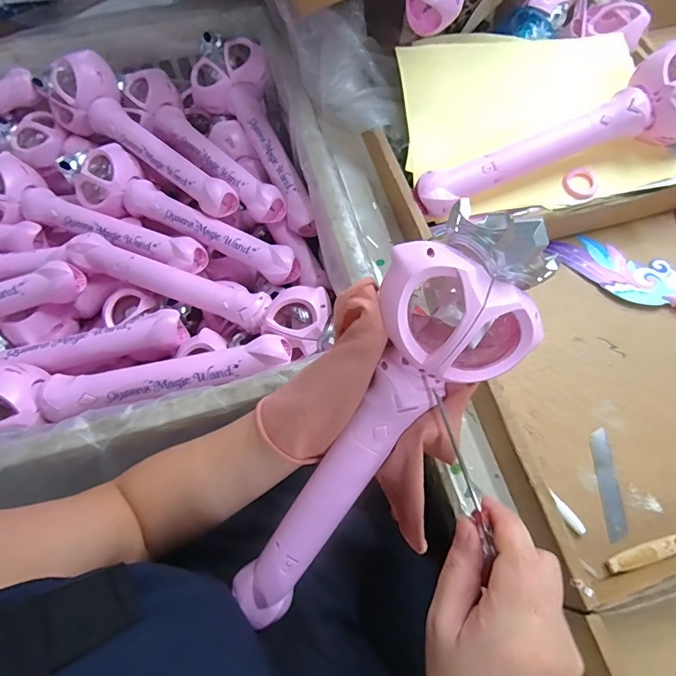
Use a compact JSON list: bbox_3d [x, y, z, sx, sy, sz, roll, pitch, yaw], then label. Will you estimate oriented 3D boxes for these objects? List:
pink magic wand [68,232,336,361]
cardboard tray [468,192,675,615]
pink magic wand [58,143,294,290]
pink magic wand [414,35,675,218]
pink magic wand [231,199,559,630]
[{"bbox_3d":[-0.166,-0.058,0.519,0.335,0.035,0.067,17,68,9],"label":"pink magic wand"},{"bbox_3d":[0.314,0.021,0.430,0.377,0.056,0.338,-16,67,-4],"label":"cardboard tray"},{"bbox_3d":[-0.219,-0.160,0.586,0.357,0.055,0.088,31,71,14],"label":"pink magic wand"},{"bbox_3d":[0.256,-0.229,0.483,0.362,0.084,0.087,-16,67,-5],"label":"pink magic wand"},{"bbox_3d":[0.018,0.076,0.304,0.088,0.046,0.346,37,113,16],"label":"pink magic wand"}]

